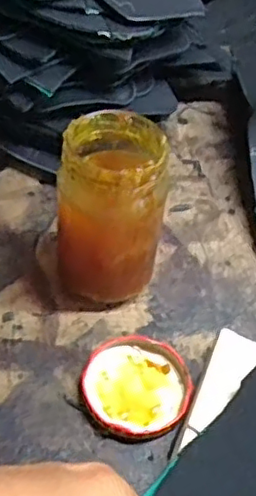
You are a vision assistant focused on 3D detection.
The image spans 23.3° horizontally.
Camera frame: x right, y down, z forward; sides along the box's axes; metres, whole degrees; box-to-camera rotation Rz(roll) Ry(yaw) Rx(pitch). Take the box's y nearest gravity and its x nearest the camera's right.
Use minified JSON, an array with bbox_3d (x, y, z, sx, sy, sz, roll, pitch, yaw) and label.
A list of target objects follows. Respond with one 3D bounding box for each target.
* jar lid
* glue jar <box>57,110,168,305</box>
[{"bbox_3d":[0.005,0.077,0.346,0.059,0.009,0.061,3,49,-3],"label":"jar lid"},{"bbox_3d":[-0.008,-0.020,0.363,0.056,0.109,0.059,3,49,-3],"label":"glue jar"}]

